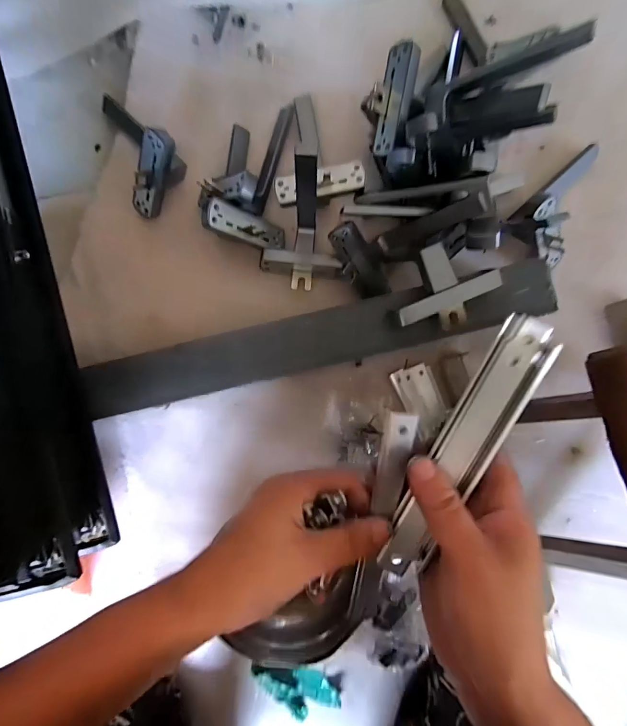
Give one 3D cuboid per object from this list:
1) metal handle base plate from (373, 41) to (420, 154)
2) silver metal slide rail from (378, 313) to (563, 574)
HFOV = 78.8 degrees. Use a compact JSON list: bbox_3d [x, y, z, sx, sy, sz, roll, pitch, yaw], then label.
[{"bbox_3d":[0.085,-0.267,0.390,0.033,0.015,0.096,26,116,38],"label":"metal handle base plate"},{"bbox_3d":[0.088,0.054,0.225,0.028,0.014,0.171,26,101,1],"label":"silver metal slide rail"}]

